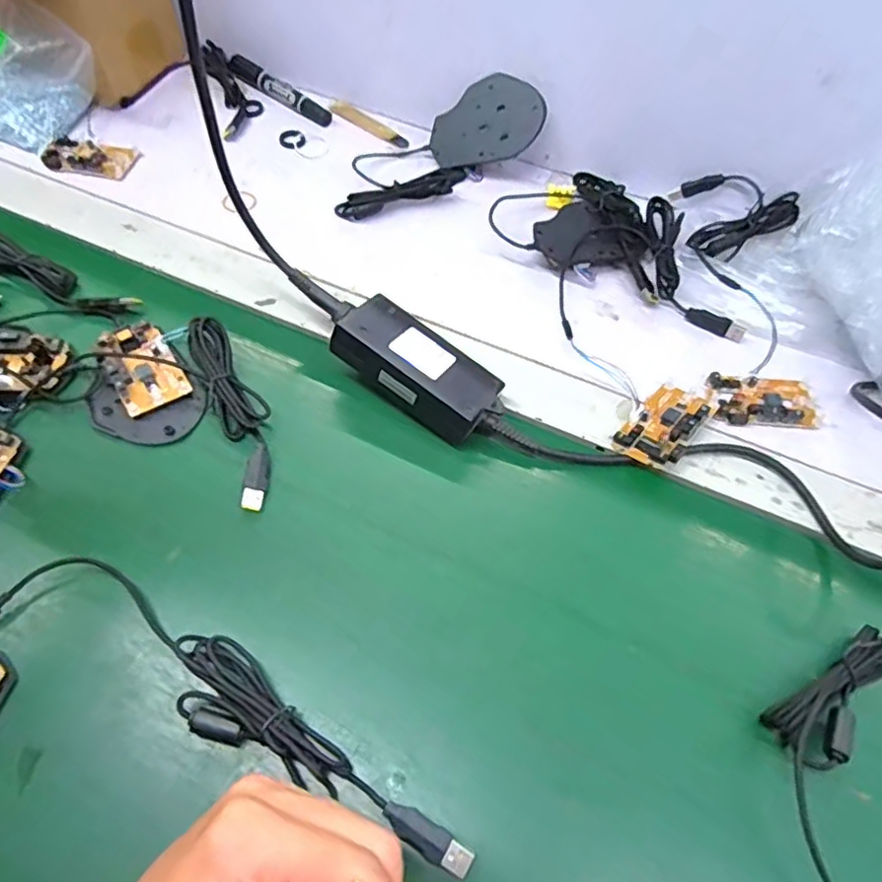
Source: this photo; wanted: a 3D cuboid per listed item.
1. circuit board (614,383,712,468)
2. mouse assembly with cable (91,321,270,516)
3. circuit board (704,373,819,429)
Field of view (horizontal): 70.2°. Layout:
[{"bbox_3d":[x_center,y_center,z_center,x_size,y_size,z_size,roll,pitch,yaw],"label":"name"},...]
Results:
[{"bbox_3d":[0.158,-0.014,0.441,0.042,0.020,0.074,38,63,19],"label":"circuit board"},{"bbox_3d":[-0.171,-0.033,0.440,0.171,0.022,0.099,26,60,13],"label":"mouse assembly with cable"},{"bbox_3d":[0.237,-0.031,0.464,0.080,0.009,0.043,4,57,0],"label":"circuit board"}]

